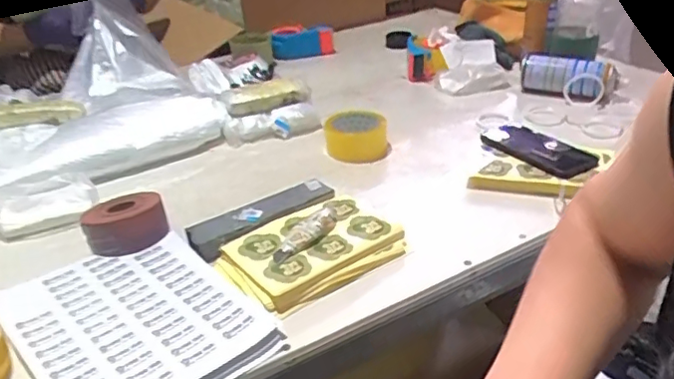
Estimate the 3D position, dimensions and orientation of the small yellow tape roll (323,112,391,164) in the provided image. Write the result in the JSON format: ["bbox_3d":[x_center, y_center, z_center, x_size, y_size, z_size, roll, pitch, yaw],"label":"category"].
[{"bbox_3d":[0.032,-0.087,0.948,0.106,0.051,0.094,-7,30,-4],"label":"small yellow tape roll"}]

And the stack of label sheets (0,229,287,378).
[{"bbox_3d":[-0.220,0.134,0.618,0.210,0.013,0.282,-27,37,-33],"label":"stack of label sheets"}]

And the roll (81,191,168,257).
[{"bbox_3d":[-0.271,0.042,0.733,0.098,0.045,0.081,-19,33,-23],"label":"roll"}]

